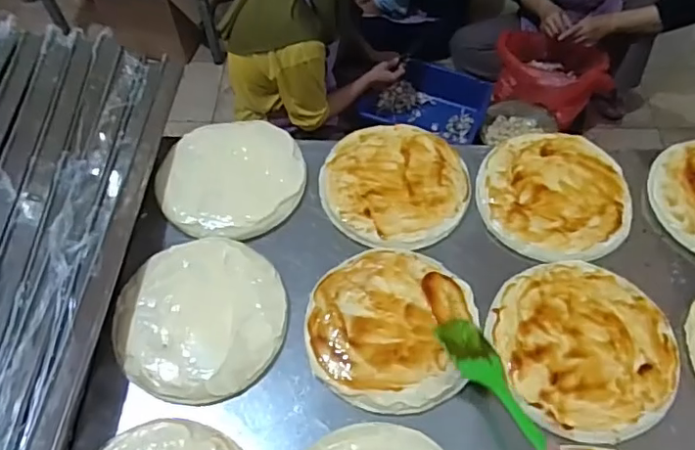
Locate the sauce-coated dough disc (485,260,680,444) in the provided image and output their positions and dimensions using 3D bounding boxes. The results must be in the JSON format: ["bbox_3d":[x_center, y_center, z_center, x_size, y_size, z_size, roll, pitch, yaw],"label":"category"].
[{"bbox_3d":[0.270,0.136,0.626,0.194,0.009,0.198,0,58,0],"label":"sauce-coated dough disc"}]

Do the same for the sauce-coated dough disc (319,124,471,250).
[{"bbox_3d":[0.064,-0.059,0.748,0.188,0.025,0.192,0,58,0],"label":"sauce-coated dough disc"}]

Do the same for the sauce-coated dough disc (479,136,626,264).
[{"bbox_3d":[0.275,-0.045,0.732,0.190,0.014,0.192,0,58,0],"label":"sauce-coated dough disc"}]

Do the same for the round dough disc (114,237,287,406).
[{"bbox_3d":[-0.174,0.107,0.651,0.186,0.022,0.202,0,58,0],"label":"round dough disc"}]

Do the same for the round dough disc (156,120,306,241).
[{"bbox_3d":[-0.160,-0.070,0.757,0.195,0.014,0.196,0,58,0],"label":"round dough disc"}]

